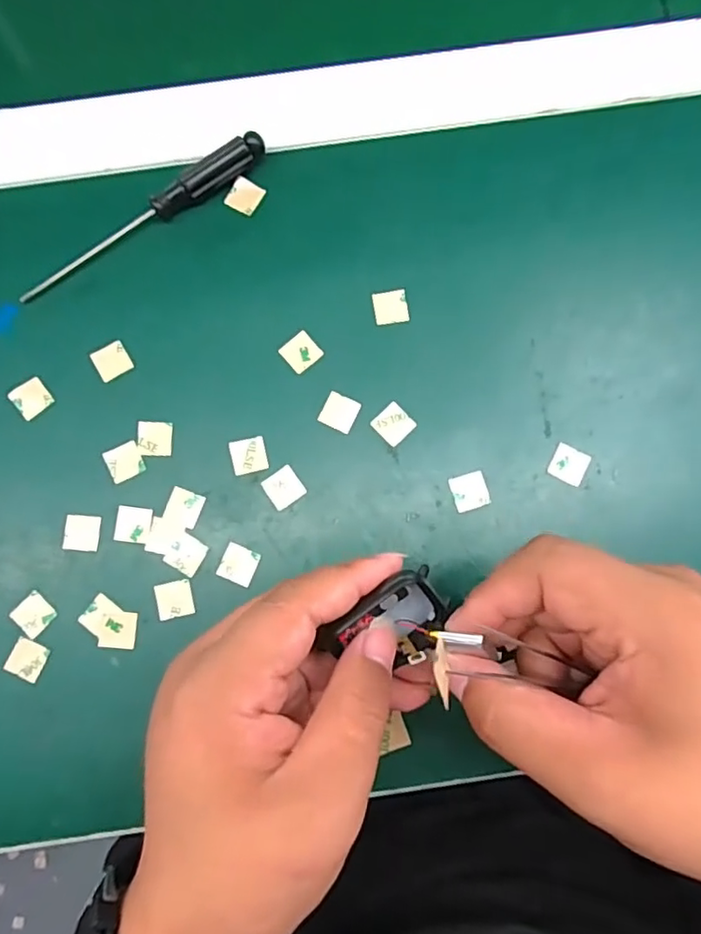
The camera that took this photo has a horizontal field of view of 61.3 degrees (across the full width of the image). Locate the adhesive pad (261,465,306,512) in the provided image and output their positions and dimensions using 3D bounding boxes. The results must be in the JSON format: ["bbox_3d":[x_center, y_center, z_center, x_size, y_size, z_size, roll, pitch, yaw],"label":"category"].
[{"bbox_3d":[-0.030,0.009,0.265,0.016,0.004,0.016,-35,84,-4],"label":"adhesive pad"}]

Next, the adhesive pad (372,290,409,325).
[{"bbox_3d":[0.019,-0.075,0.279,0.016,0.004,0.016,-8,83,0],"label":"adhesive pad"}]

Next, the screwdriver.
[{"bbox_3d":[-0.096,-0.116,0.277,0.131,0.016,0.011,-34,84,-4],"label":"screwdriver"}]

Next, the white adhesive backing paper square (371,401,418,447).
[{"bbox_3d":[0.020,-0.020,0.269,0.016,0.004,0.016,-44,85,-5],"label":"white adhesive backing paper square"}]

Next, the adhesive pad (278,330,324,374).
[{"bbox_3d":[-0.023,-0.054,0.274,0.016,0.004,0.016,-41,84,-5],"label":"adhesive pad"}]

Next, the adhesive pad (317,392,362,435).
[{"bbox_3d":[-0.005,-0.025,0.270,0.016,0.004,0.016,25,83,3],"label":"adhesive pad"}]

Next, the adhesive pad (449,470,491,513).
[{"bbox_3d":[0.054,0.011,0.264,0.016,0.004,0.016,-16,83,-2],"label":"adhesive pad"}]

